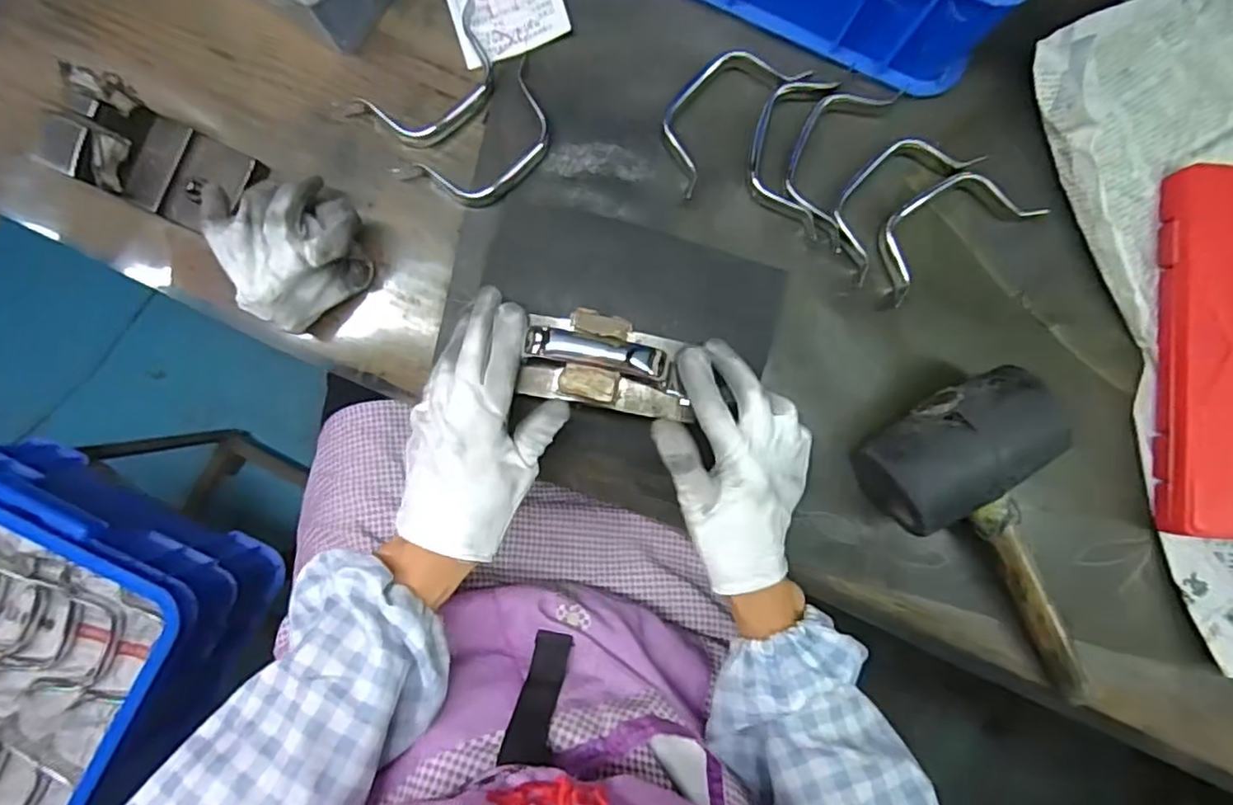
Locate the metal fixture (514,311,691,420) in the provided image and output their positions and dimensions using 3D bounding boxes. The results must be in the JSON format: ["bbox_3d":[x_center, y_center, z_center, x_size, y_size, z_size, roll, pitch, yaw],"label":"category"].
[{"bbox_3d":[-0.007,-0.022,0.378,0.107,0.062,0.049,11,87,-1],"label":"metal fixture"}]

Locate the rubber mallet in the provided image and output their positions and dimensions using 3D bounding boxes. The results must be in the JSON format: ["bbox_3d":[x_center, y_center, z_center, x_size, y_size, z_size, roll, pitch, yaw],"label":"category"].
[{"bbox_3d":[0.258,0.100,0.421,0.118,0.072,0.235,-30,88,-3],"label":"rubber mallet"}]

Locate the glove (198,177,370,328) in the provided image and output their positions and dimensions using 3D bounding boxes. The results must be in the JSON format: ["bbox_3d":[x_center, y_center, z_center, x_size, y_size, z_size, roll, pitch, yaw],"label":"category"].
[{"bbox_3d":[-0.210,-0.102,0.426,0.087,0.061,0.081,0,87,-2],"label":"glove"}]

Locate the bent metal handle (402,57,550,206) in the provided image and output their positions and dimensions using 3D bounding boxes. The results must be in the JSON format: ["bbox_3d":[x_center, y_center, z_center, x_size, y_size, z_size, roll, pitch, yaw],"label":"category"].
[{"bbox_3d":[-0.087,-0.174,0.444,0.117,0.013,0.062,-41,89,-3],"label":"bent metal handle"}]

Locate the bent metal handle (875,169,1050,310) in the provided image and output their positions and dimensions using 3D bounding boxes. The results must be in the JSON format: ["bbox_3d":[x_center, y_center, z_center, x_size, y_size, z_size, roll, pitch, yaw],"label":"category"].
[{"bbox_3d":[0.229,-0.123,0.451,0.116,0.012,0.058,-34,89,-3],"label":"bent metal handle"}]

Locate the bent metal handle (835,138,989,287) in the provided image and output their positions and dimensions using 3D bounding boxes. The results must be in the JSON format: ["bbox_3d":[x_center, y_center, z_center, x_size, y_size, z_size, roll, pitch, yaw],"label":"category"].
[{"bbox_3d":[0.194,-0.144,0.454,0.055,0.016,0.120,44,87,1],"label":"bent metal handle"}]

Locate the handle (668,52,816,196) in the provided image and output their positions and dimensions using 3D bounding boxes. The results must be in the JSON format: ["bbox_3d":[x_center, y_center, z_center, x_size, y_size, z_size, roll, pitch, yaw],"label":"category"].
[{"bbox_3d":[0.074,-0.204,0.454,0.054,0.019,0.119,44,87,1],"label":"handle"}]

